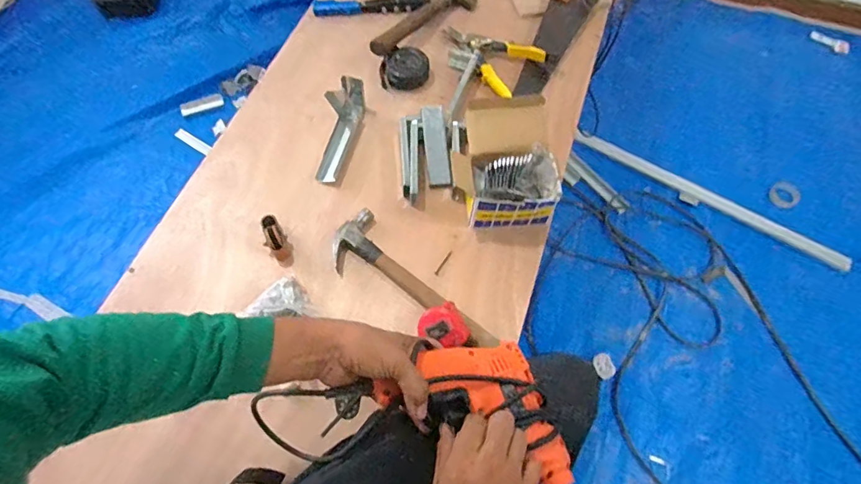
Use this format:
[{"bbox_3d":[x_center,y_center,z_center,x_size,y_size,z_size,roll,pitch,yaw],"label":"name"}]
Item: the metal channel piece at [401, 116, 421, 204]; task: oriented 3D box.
[{"bbox_3d":[-0.034,-0.147,0.831,0.033,0.043,0.154,-2,63,-2],"label":"metal channel piece"}]

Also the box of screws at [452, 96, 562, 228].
[{"bbox_3d":[0.116,-0.124,0.791,0.156,0.119,0.178,-3,63,-2],"label":"box of screws"}]

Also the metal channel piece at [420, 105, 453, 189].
[{"bbox_3d":[0.010,-0.163,0.823,0.039,0.015,0.137,-8,91,-2],"label":"metal channel piece"}]

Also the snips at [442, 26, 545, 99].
[{"bbox_3d":[0.114,-0.380,0.966,0.129,0.040,0.216,-40,70,-19],"label":"snips"}]

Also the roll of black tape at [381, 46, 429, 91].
[{"bbox_3d":[-0.049,-0.335,0.927,0.092,0.029,0.082,0,63,-1],"label":"roll of black tape"}]

